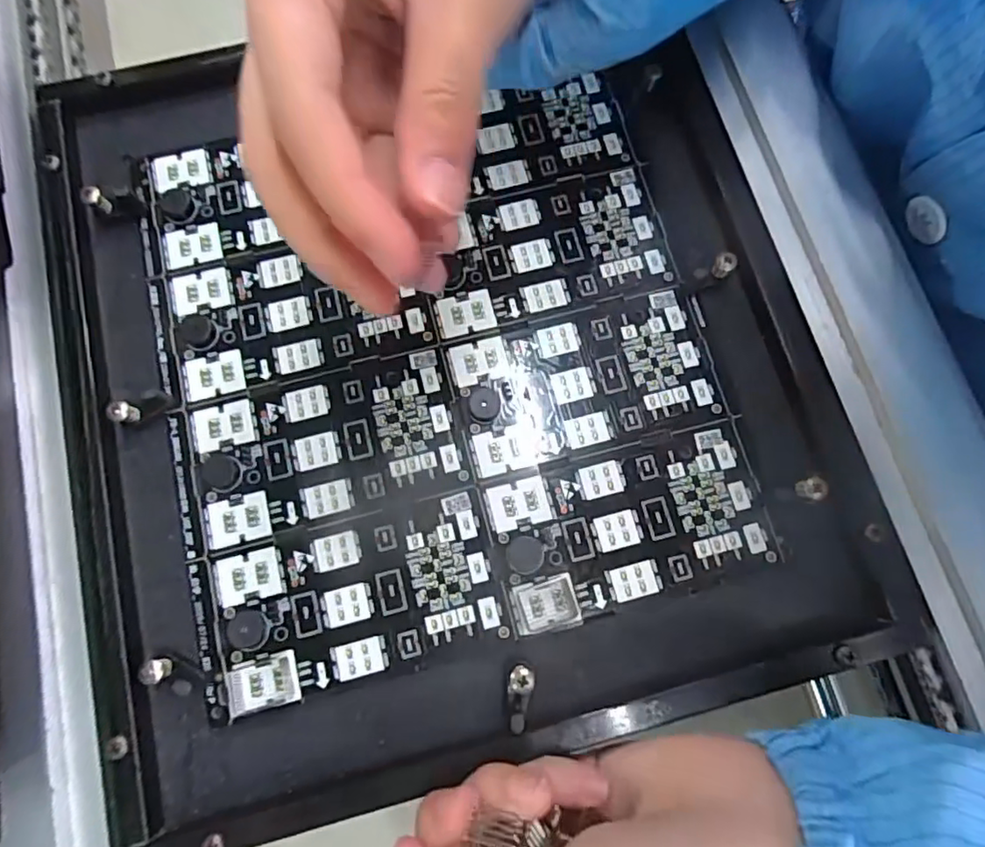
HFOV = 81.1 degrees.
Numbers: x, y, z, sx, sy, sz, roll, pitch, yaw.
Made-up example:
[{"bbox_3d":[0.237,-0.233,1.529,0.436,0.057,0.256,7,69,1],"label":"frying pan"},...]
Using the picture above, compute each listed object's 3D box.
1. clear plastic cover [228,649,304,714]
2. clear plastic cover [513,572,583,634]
[{"bbox_3d":[-0.078,0.088,0.195,0.024,0.004,0.016,-14,77,-3],"label":"clear plastic cover"},{"bbox_3d":[0.019,0.063,0.201,0.022,0.004,0.017,-13,77,-3],"label":"clear plastic cover"}]

